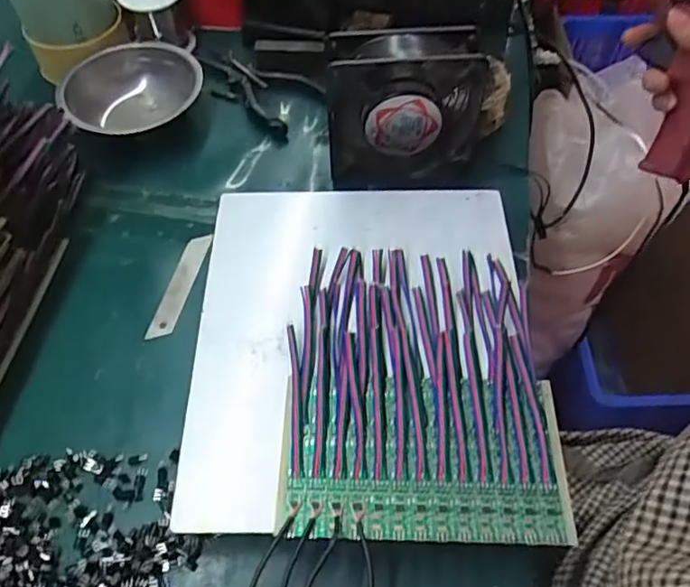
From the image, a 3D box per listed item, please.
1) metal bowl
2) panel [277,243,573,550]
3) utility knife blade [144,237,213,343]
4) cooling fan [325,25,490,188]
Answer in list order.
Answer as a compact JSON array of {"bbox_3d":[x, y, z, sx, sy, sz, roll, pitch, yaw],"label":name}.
[{"bbox_3d":[-0.206,-0.196,0.580,0.127,0.043,0.127,0,55,-1],"label":"metal bowl"},{"bbox_3d":[0.047,0.051,0.375,0.163,0.024,0.189,2,55,0],"label":"panel"},{"bbox_3d":[-0.130,-0.007,0.474,0.020,0.004,0.097,8,58,10],"label":"utility knife blade"},{"bbox_3d":[0.049,-0.153,0.502,0.125,0.122,0.049,-4,55,-3],"label":"cooling fan"}]

